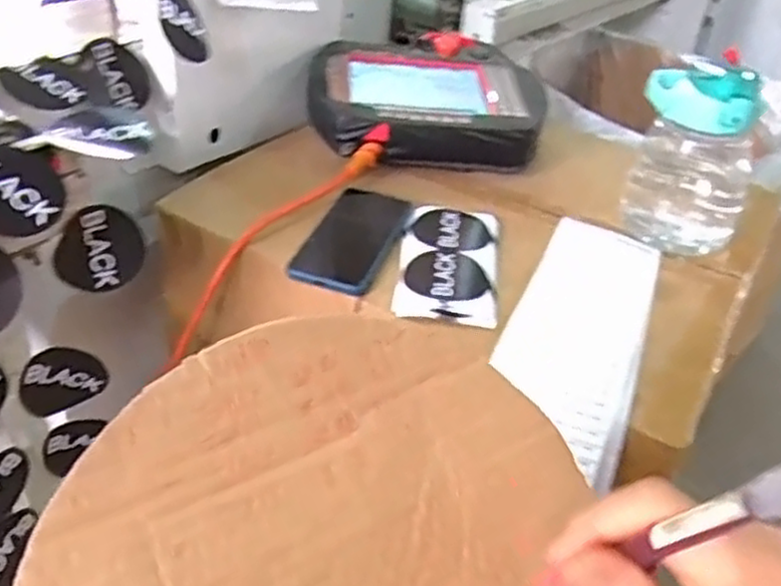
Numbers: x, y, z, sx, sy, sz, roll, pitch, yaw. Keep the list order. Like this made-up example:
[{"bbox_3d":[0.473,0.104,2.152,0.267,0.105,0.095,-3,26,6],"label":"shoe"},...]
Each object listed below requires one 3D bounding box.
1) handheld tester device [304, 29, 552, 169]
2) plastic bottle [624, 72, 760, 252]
[{"bbox_3d":[0.039,-0.230,0.900,0.277,0.089,0.211,4,36,-2],"label":"handheld tester device"},{"bbox_3d":[0.310,-0.140,0.751,0.127,0.176,0.093,21,38,20],"label":"plastic bottle"}]

